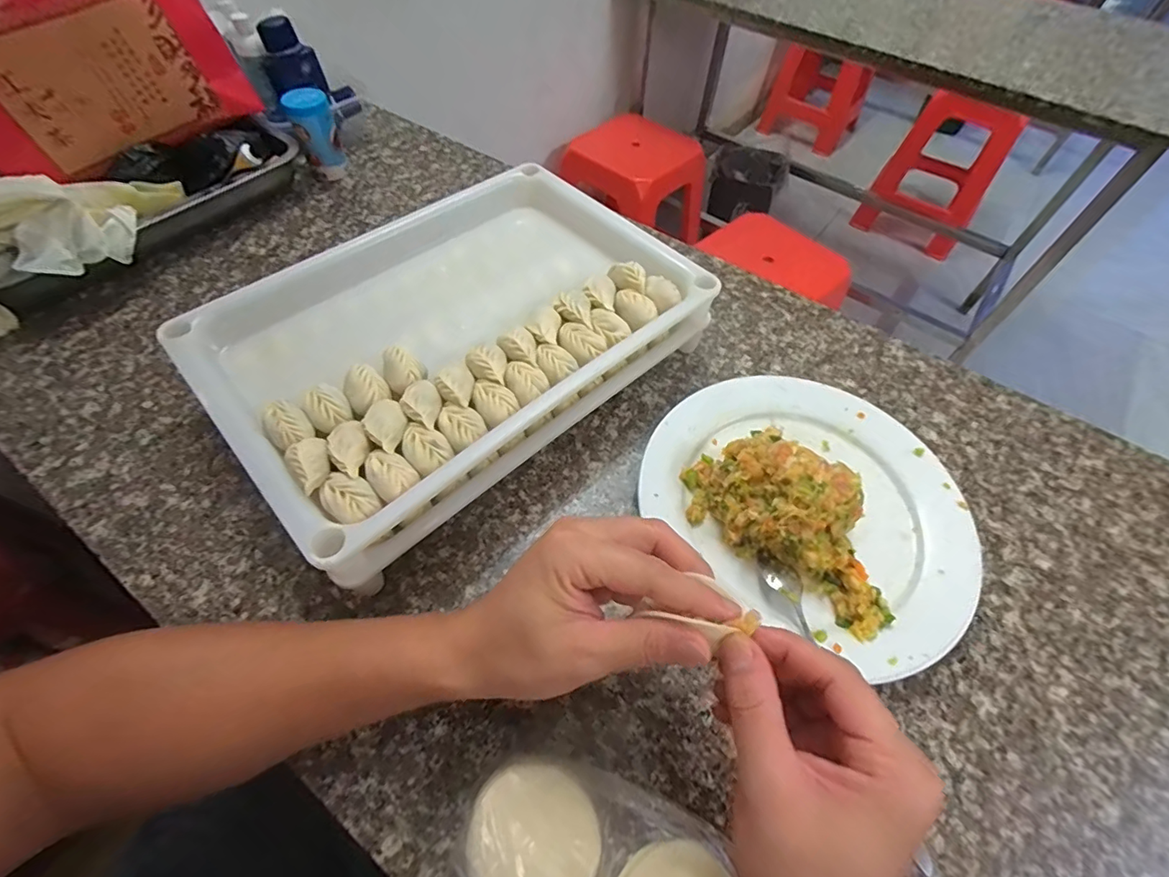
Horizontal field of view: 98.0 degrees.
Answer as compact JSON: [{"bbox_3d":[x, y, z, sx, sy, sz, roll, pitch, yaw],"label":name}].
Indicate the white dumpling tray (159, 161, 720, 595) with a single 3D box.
[{"bbox_3d":[-0.103,-0.099,0.434,0.377,0.050,0.265,-36,65,-23],"label":"white dumpling tray"}]

